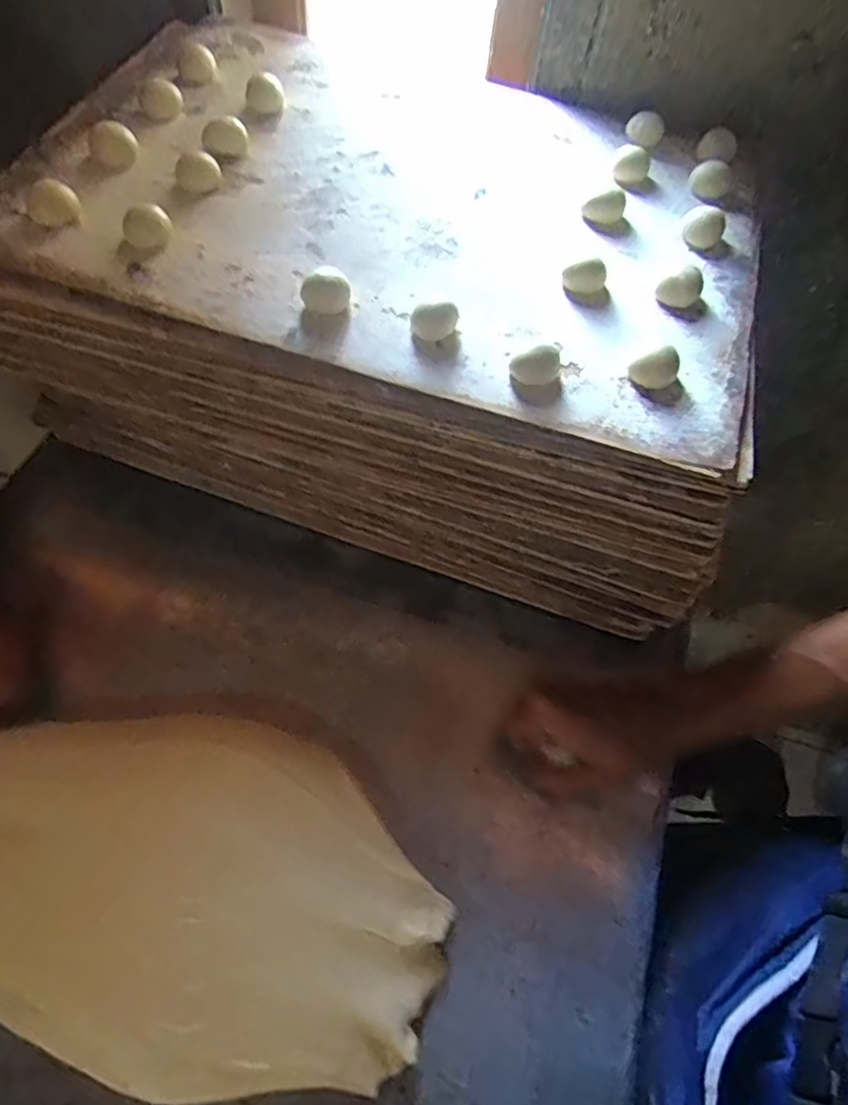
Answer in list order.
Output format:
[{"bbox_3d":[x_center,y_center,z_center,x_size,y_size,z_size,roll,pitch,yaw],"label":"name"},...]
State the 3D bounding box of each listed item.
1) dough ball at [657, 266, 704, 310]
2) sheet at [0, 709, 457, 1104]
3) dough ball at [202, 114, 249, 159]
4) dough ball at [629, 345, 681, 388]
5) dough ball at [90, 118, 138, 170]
[{"bbox_3d":[0.187,-0.193,0.462,0.028,0.019,0.027,3,58,-4],"label":"dough ball"},{"bbox_3d":[-0.178,0.201,0.412,0.390,0.049,0.206,16,58,5],"label":"sheet"},{"bbox_3d":[-0.164,-0.343,0.522,0.036,0.023,0.029,-9,60,-11],"label":"dough ball"},{"bbox_3d":[0.153,-0.120,0.413,0.032,0.019,0.018,-17,62,-16],"label":"dough ball"},{"bbox_3d":[-0.251,-0.329,0.512,0.034,0.022,0.035,3,58,-4],"label":"dough ball"}]

